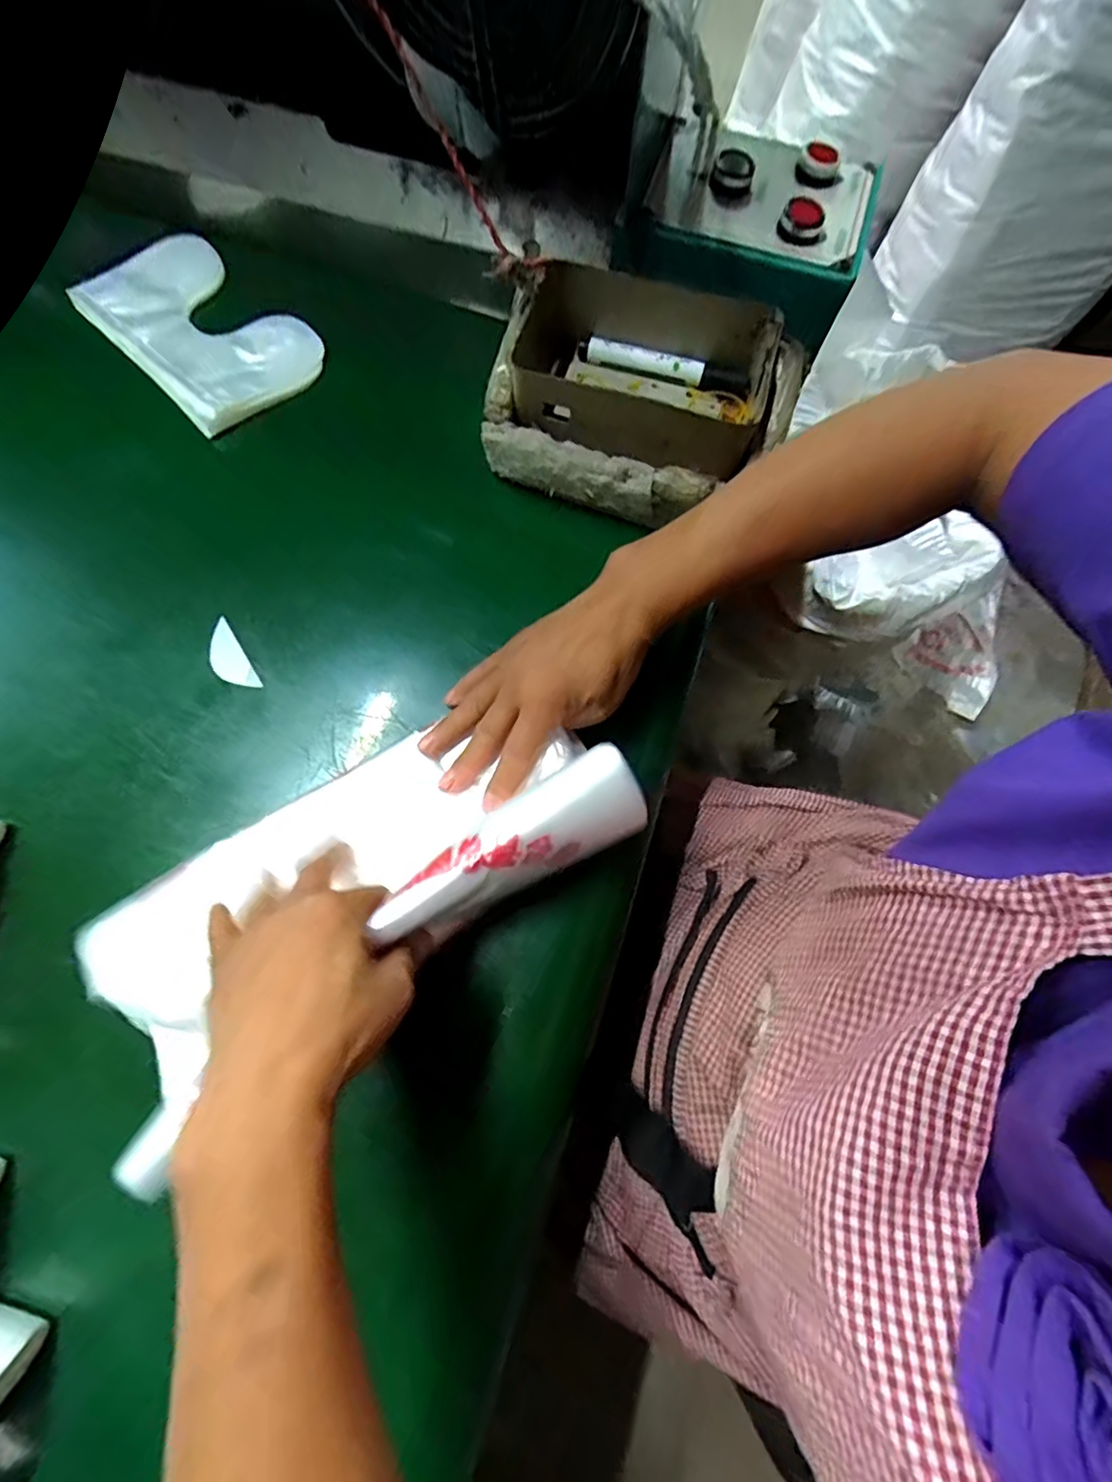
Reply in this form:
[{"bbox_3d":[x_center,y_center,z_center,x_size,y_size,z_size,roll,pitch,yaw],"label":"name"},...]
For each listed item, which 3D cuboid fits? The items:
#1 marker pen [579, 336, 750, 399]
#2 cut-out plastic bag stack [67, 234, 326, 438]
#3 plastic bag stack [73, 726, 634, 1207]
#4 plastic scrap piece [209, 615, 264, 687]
[{"bbox_3d":[0.081,-0.282,0.455,0.129,0.016,0.013,17,72,4],"label":"marker pen"},{"bbox_3d":[-0.278,-0.326,0.479,0.171,0.024,0.116,43,76,11],"label":"cut-out plastic bag stack"},{"bbox_3d":[-0.111,0.073,0.331,0.299,0.074,0.131,-33,76,-11],"label":"plastic bag stack"},{"bbox_3d":[-0.223,-0.056,0.412,0.022,0.004,0.055,-31,76,-11],"label":"plastic scrap piece"}]

